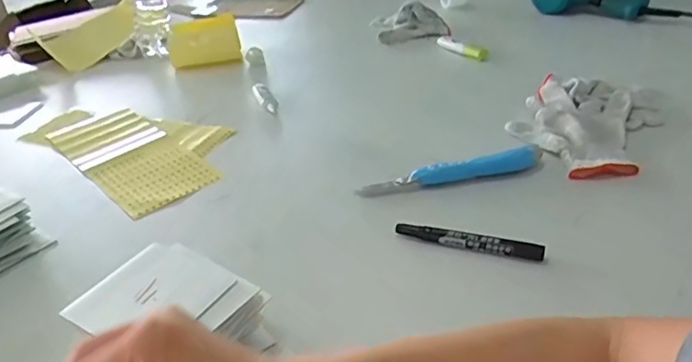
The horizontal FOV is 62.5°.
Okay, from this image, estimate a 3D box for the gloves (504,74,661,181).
[{"bbox_3d":[0.273,-0.073,0.654,0.150,0.035,0.204,11,36,25],"label":"gloves"}]

